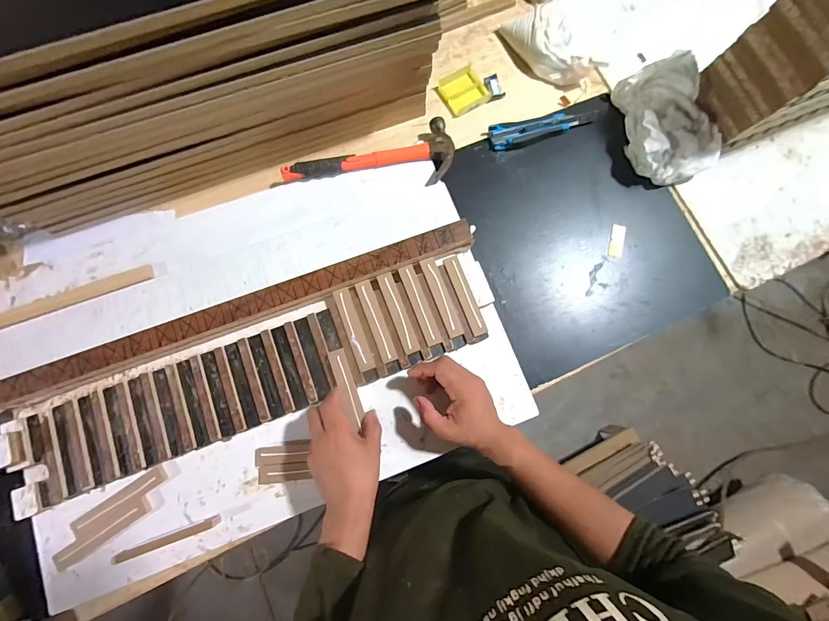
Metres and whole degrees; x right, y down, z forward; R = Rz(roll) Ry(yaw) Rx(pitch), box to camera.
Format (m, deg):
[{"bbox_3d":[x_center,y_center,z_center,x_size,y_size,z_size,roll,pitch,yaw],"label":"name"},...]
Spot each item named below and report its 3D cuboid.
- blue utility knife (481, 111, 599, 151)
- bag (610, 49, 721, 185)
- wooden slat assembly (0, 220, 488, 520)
[{"bbox_3d":[0.203,-0.291,0.562,0.175,0.012,0.037,-16,82,-4],"label":"blue utility knife"},{"bbox_3d":[0.390,-0.285,0.533,0.120,0.076,0.169,-6,81,-3],"label":"bag"},{"bbox_3d":[-0.202,0.061,0.455,0.597,0.029,0.162,-21,82,-5],"label":"wooden slat assembly"}]

